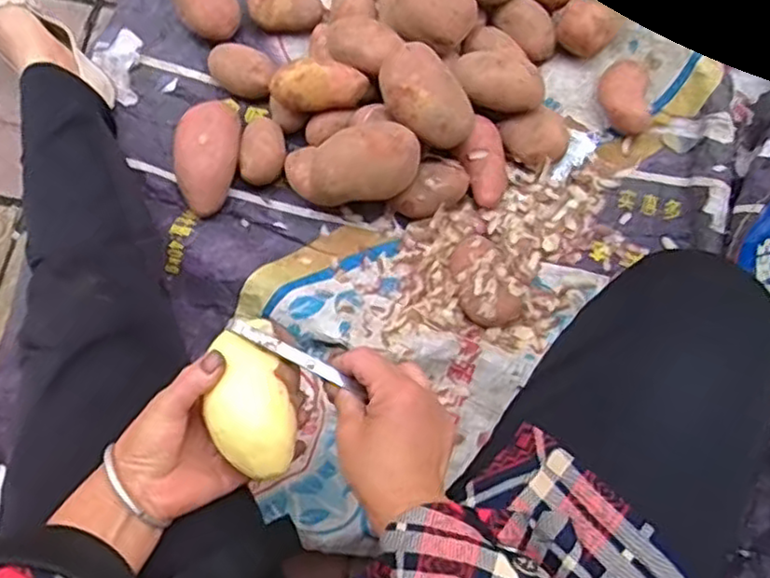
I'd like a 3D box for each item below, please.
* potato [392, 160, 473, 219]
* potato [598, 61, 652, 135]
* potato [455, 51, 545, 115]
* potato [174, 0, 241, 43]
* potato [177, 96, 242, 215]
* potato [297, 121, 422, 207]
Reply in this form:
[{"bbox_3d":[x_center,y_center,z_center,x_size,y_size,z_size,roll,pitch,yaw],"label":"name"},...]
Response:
[{"bbox_3d":[0.055,-0.120,0.822,0.095,0.044,0.056,-32,80,-4],"label":"potato"},{"bbox_3d":[0.297,-0.237,0.833,0.057,0.057,0.096,-6,79,1],"label":"potato"},{"bbox_3d":[0.135,-0.239,0.804,0.104,0.060,0.062,6,80,3],"label":"potato"},{"bbox_3d":[-0.232,-0.367,0.886,0.090,0.055,0.066,36,83,8],"label":"potato"},{"bbox_3d":[-0.219,-0.162,0.839,0.079,0.056,0.137,0,79,2],"label":"potato"},{"bbox_3d":[-0.030,-0.140,0.781,0.143,0.071,0.077,-16,79,-1],"label":"potato"}]

